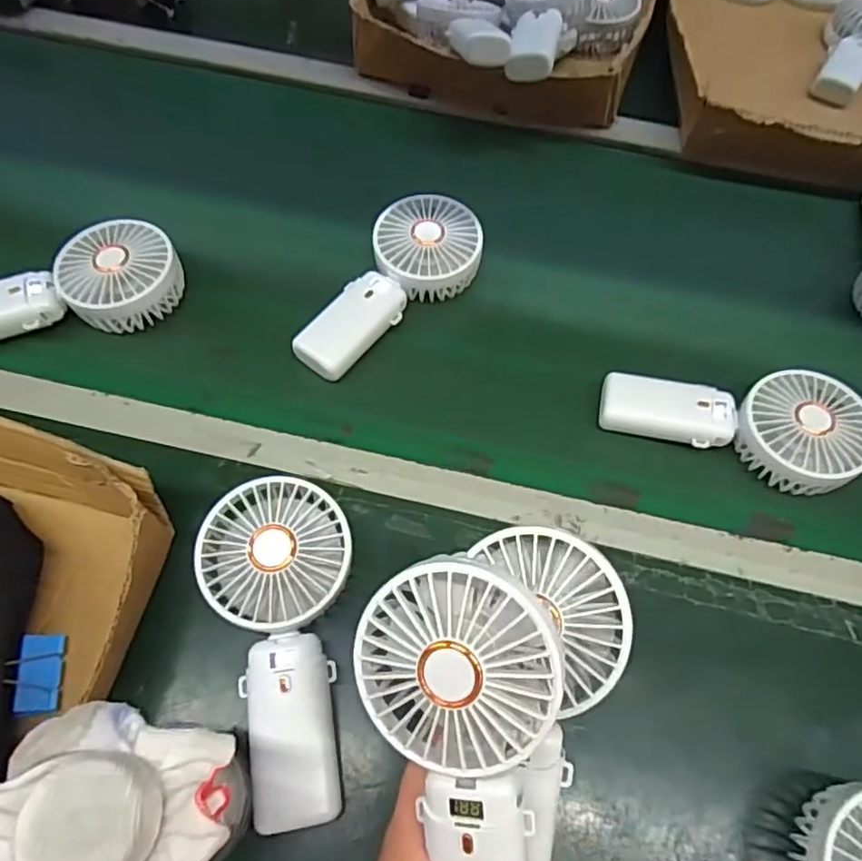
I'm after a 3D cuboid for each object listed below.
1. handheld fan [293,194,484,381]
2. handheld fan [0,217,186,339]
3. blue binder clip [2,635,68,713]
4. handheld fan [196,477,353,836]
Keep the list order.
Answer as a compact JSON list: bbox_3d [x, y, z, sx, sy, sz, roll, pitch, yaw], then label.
[{"bbox_3d":[-0.033,-0.116,0.506,0.083,0.044,0.182,34,65,18],"label":"handheld fan"},{"bbox_3d":[-0.290,-0.110,0.492,0.183,0.050,0.076,-13,61,-8],"label":"handheld fan"},{"bbox_3d":[-0.226,0.138,0.355,0.013,0.028,0.041,-26,56,32],"label":"blue binder clip"},{"bbox_3d":[-0.080,0.121,0.358,0.082,0.057,0.179,-12,60,-7],"label":"handheld fan"}]

